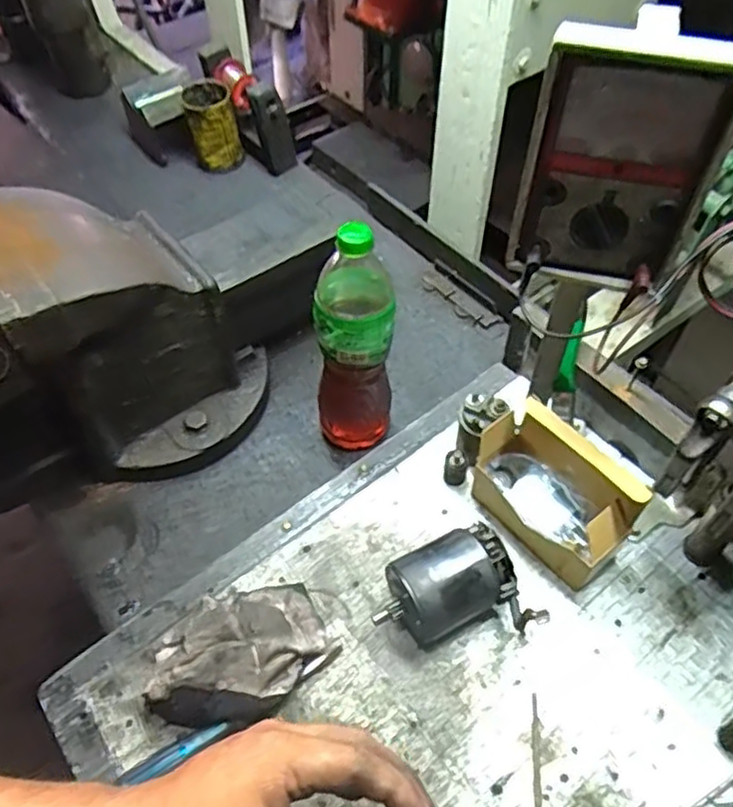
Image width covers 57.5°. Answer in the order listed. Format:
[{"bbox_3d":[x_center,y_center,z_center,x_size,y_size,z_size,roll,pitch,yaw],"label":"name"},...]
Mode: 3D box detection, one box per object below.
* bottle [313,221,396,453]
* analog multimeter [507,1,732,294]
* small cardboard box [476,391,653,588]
[{"bbox_3d":[-0.014,-0.056,0.666,0.079,0.272,0.086,-5,54,-2],"label":"bottle"},{"bbox_3d":[0.171,-0.165,0.463,0.122,0.170,0.054,10,54,7],"label":"analog multimeter"},{"bbox_3d":[0.168,0.081,0.611,0.084,0.107,0.145,-31,59,-20],"label":"small cardboard box"}]

